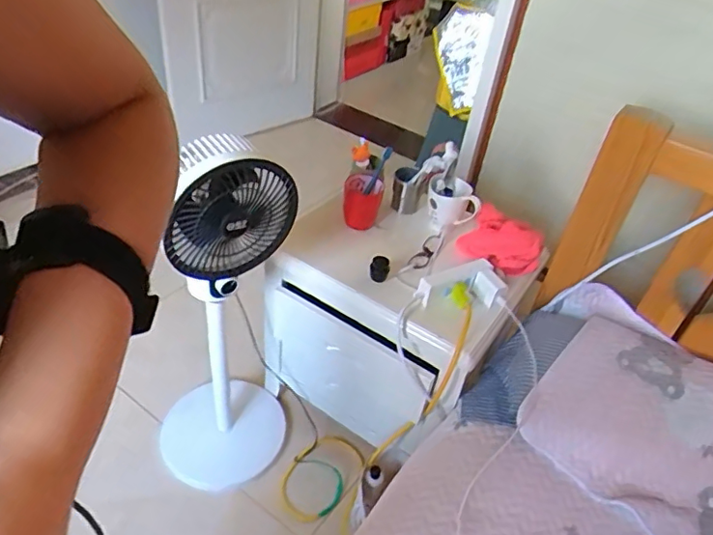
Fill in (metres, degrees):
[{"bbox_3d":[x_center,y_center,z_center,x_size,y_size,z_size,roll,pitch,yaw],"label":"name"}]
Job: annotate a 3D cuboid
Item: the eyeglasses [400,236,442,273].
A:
[{"bbox_3d":[0.137,-0.024,1.123,0.033,0.028,0.138,26,43,21],"label":"eyeglasses"}]

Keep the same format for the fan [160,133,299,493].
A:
[{"bbox_3d":[-0.263,0.114,1.064,0.273,0.772,0.222,-6,42,-16],"label":"fan"}]

